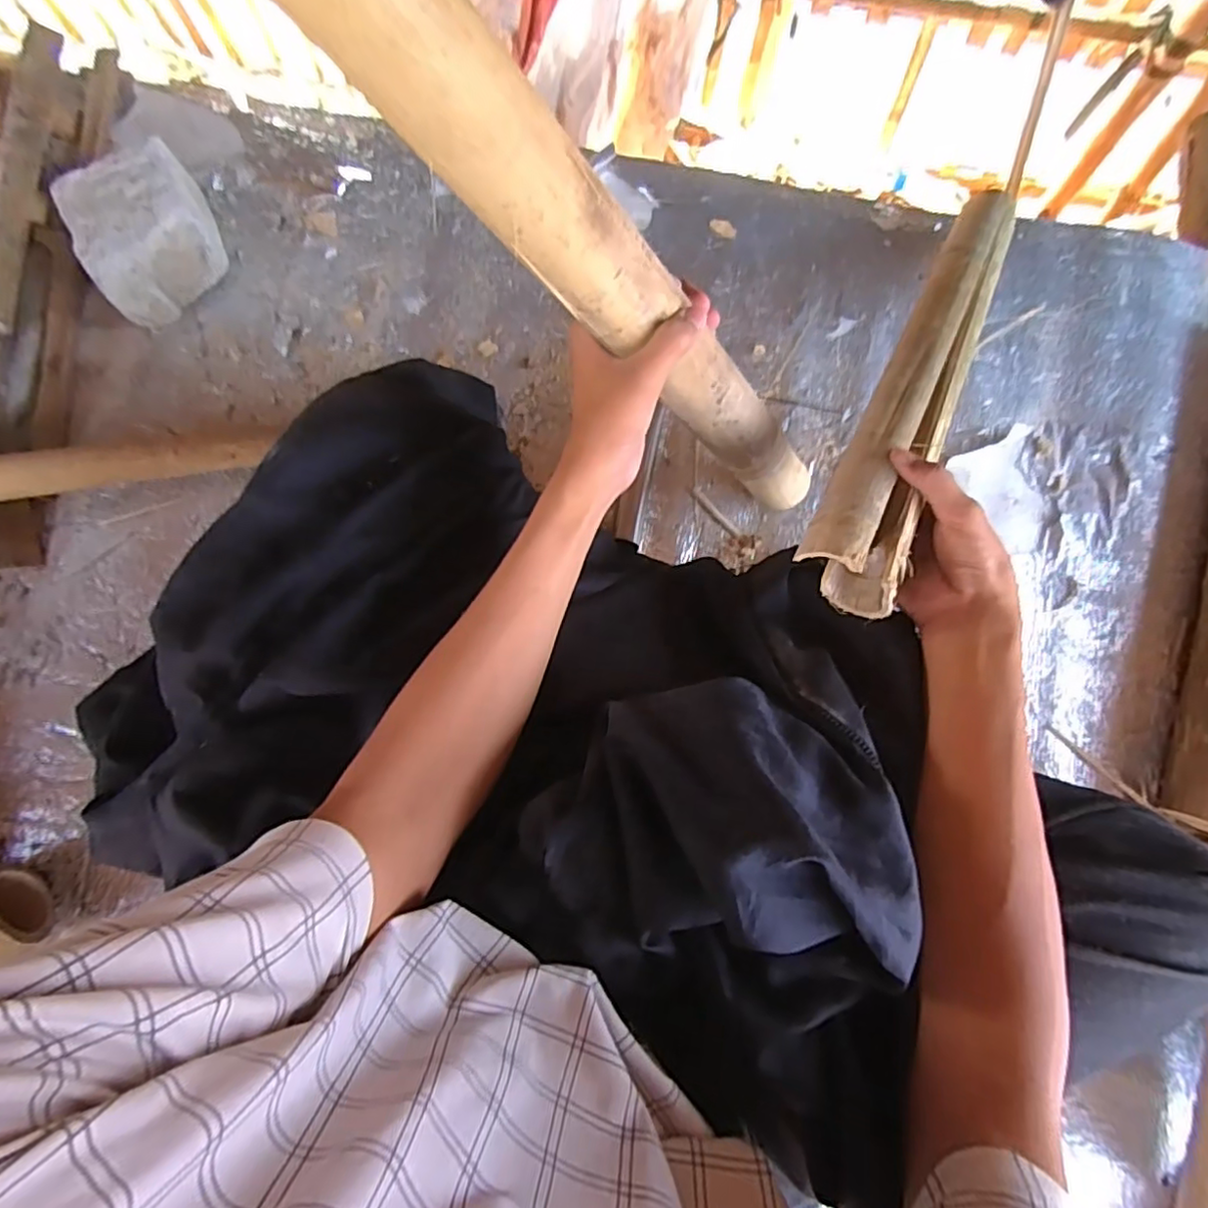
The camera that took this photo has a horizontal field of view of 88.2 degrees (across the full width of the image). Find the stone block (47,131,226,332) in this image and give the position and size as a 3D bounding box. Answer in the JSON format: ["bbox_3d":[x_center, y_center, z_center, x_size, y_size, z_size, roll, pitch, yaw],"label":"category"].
[{"bbox_3d":[-0.448,-0.365,0.620,0.117,0.083,0.131,-25,81,-6],"label":"stone block"}]

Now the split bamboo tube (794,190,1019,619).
[{"bbox_3d":[0.275,-0.202,0.528,0.064,0.044,0.487,29,65,4],"label":"split bamboo tube"}]

